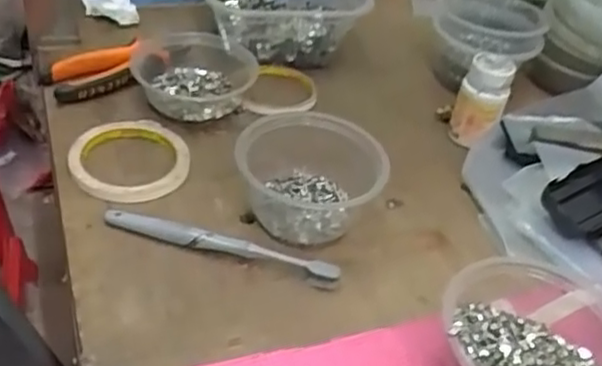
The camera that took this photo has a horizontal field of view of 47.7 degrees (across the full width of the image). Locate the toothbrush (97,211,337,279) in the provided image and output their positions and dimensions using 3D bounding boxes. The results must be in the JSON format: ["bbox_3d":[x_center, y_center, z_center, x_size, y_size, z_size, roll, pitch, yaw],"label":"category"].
[{"bbox_3d":[-0.060,0.044,0.510,0.179,0.017,0.020,13,40,8],"label":"toothbrush"}]

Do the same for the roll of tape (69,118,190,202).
[{"bbox_3d":[-0.141,-0.026,0.575,0.092,0.013,0.106,10,40,5],"label":"roll of tape"}]

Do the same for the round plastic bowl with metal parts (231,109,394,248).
[{"bbox_3d":[0.007,-0.005,0.542,0.116,0.064,0.101,5,40,-2],"label":"round plastic bowl with metal parts"}]

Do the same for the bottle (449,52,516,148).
[{"bbox_3d":[0.170,-0.079,0.642,0.043,0.073,0.041,10,40,4],"label":"bottle"}]

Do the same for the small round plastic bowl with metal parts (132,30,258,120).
[{"bbox_3d":[-0.104,-0.109,0.659,0.117,0.035,0.121,4,40,-3],"label":"small round plastic bowl with metal parts"}]

